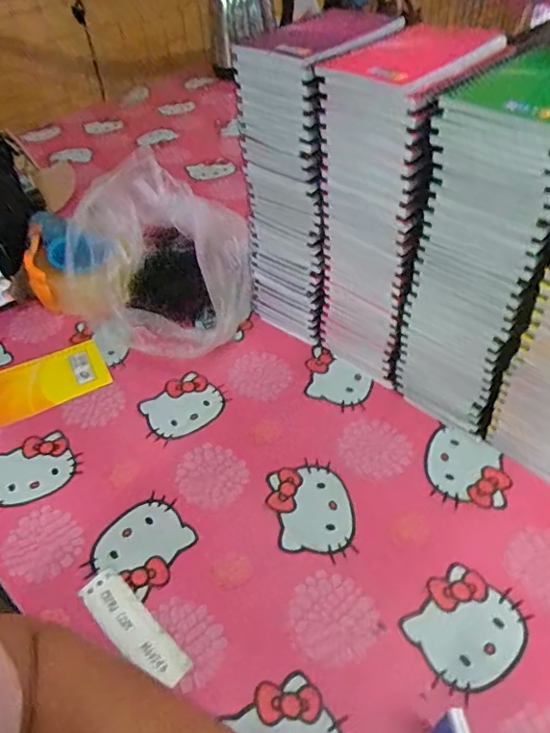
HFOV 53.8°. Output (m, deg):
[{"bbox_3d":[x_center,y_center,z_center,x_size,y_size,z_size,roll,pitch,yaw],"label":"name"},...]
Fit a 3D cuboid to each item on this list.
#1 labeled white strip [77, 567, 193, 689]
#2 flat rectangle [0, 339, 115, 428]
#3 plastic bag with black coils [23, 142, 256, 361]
[{"bbox_3d":[-0.107,0.196,0.407,0.106,0.004,0.032,34,57,31],"label":"labeled white strip"},{"bbox_3d":[-0.254,0.018,0.593,0.134,0.010,0.085,-25,51,-14],"label":"flat rectangle"},{"bbox_3d":[-0.152,-0.143,0.678,0.316,0.088,0.238,28,54,27],"label":"plastic bag with black coils"}]

